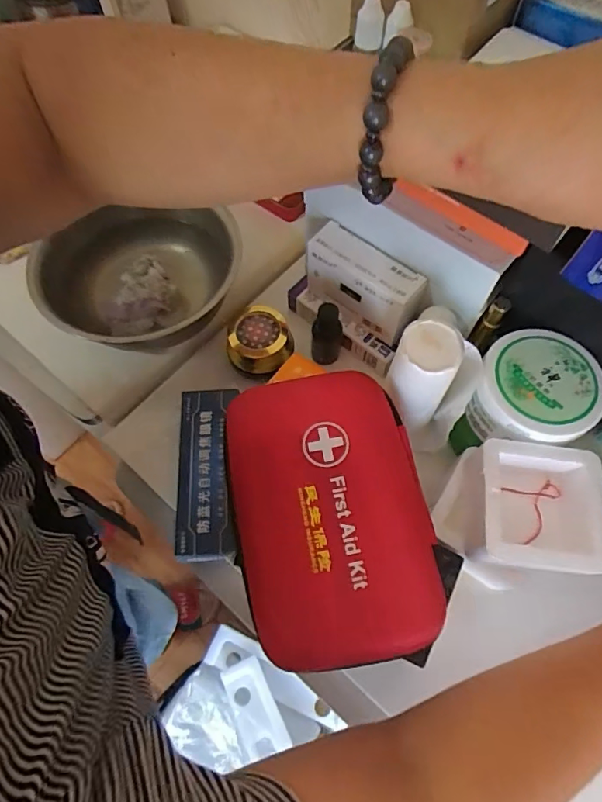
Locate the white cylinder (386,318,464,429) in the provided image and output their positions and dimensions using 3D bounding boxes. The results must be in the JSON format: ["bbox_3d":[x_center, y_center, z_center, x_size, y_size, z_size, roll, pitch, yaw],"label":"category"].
[{"bbox_3d":[0.100,-0.020,0.404,0.049,0.101,0.048,19,67,9],"label":"white cylinder"}]

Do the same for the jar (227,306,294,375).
[{"bbox_3d":[-0.041,-0.060,0.473,0.063,0.030,0.061,0,65,1],"label":"jar"}]

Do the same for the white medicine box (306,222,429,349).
[{"bbox_3d":[0.058,-0.115,0.462,0.119,0.068,0.039,37,71,16],"label":"white medicine box"}]

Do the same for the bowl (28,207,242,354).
[{"bbox_3d":[-0.170,-0.127,0.507,0.193,0.085,0.186,0,65,1],"label":"bowl"}]

